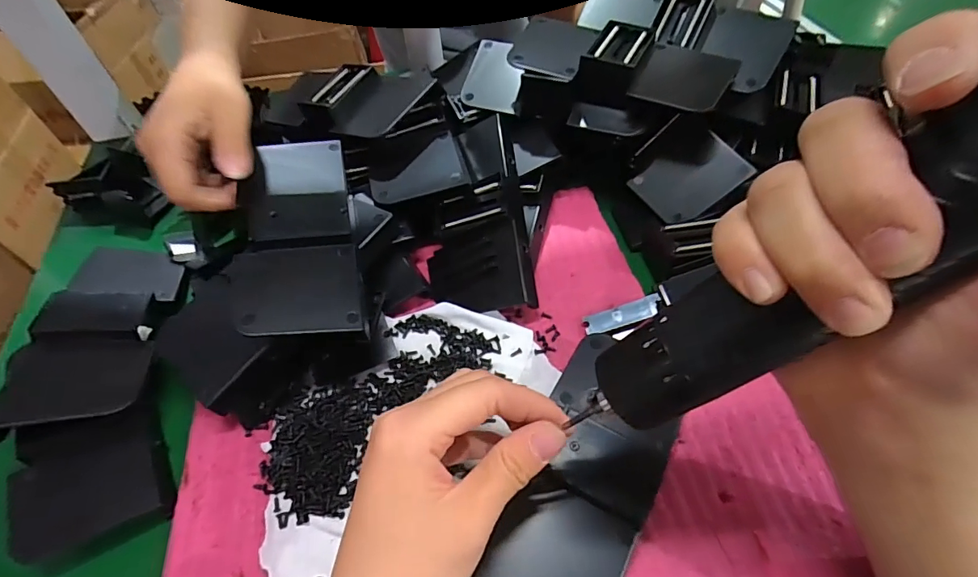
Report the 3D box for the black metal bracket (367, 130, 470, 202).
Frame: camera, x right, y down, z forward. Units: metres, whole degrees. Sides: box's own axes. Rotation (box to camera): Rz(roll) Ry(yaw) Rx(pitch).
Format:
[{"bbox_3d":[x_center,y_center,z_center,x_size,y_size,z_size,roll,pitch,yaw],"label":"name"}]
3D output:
[{"bbox_3d":[-0.056,-0.094,0.361,0.069,0.014,0.061,-15,53,-7],"label":"black metal bracket"}]

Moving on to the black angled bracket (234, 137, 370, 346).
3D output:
[{"bbox_3d":[-0.125,-0.041,0.307,0.070,0.029,0.159,-13,53,-6],"label":"black angled bracket"}]

